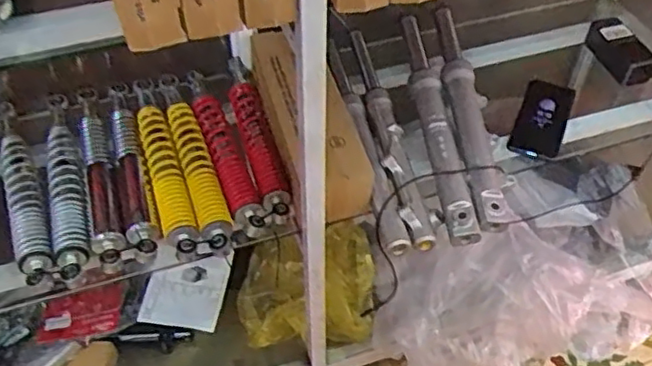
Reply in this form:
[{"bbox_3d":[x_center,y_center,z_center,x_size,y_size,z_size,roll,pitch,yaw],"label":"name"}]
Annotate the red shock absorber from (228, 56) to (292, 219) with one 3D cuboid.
[{"bbox_3d":[-0.106,-0.074,0.972,0.045,0.044,0.323,-13,50,-12],"label":"red shock absorber"}]

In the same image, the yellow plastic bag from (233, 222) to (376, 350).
[{"bbox_3d":[-0.026,0.190,1.167,0.262,0.134,0.207,-19,51,-16],"label":"yellow plastic bag"}]

